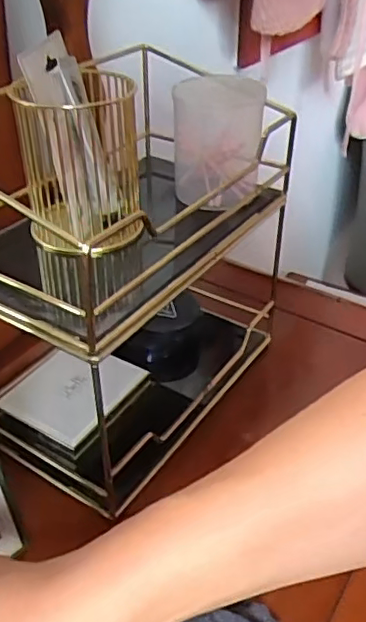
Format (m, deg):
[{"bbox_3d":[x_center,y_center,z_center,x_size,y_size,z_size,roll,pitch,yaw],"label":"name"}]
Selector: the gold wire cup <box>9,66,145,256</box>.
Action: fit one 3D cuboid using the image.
[{"bbox_3d":[-0.068,-0.107,0.400,0.074,0.113,0.077,-4,36,-6],"label":"gold wire cup"}]

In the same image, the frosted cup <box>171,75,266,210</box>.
[{"bbox_3d":[0.027,-0.127,0.463,0.067,0.090,0.067,2,36,2],"label":"frosted cup"}]

